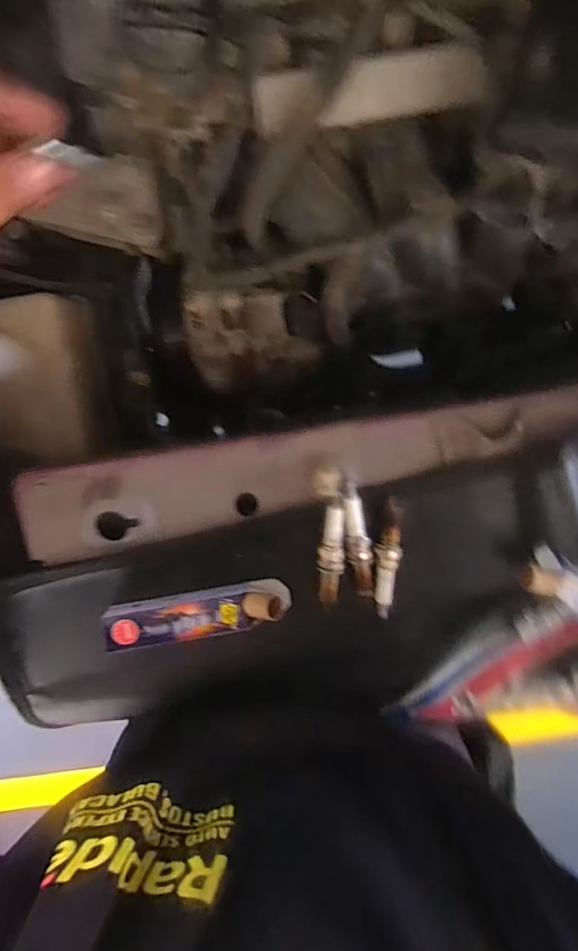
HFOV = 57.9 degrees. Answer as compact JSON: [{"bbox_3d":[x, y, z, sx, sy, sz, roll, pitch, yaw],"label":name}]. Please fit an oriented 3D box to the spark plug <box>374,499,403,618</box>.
[{"bbox_3d":[0.065,0.055,0.345,0.015,0.014,0.080,3,100,-1],"label":"spark plug"}]

